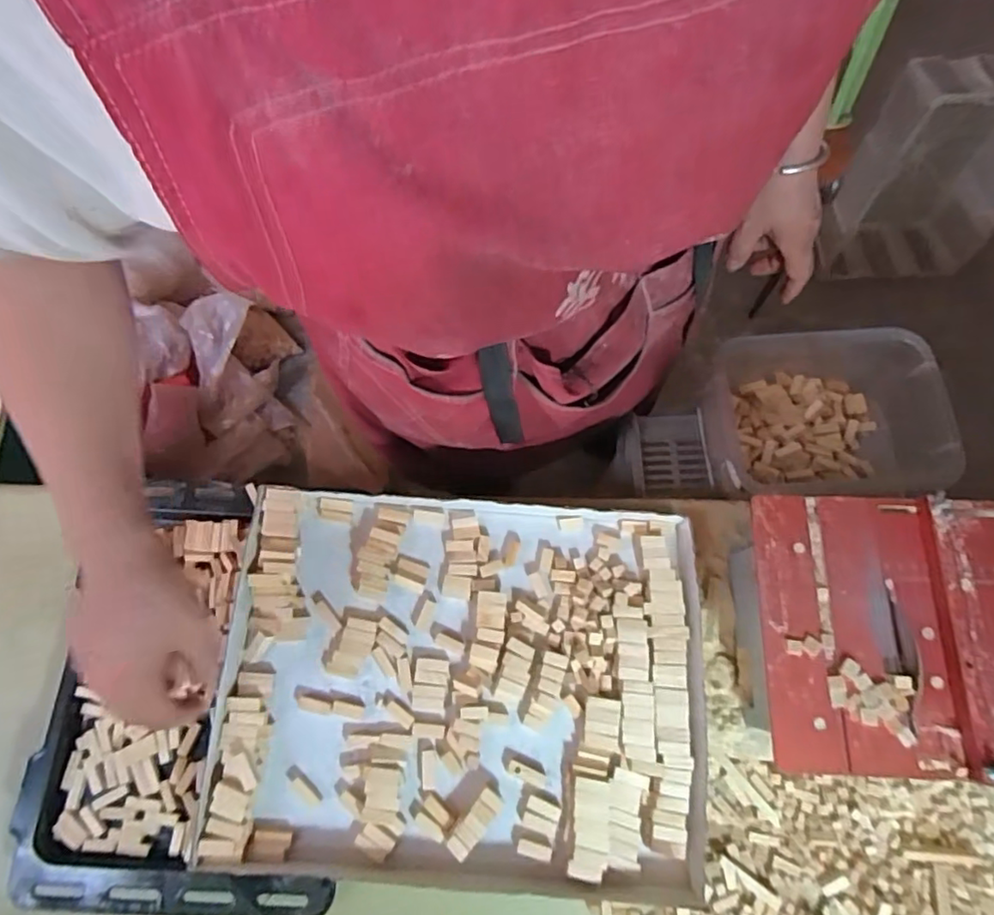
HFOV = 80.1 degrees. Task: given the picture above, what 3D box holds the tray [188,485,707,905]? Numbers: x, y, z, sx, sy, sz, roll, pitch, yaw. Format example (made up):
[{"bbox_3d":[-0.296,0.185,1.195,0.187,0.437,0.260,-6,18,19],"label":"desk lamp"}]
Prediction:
[{"bbox_3d":[-0.036,0.191,0.513,0.415,0.058,0.305,2,71,2],"label":"tray"}]

